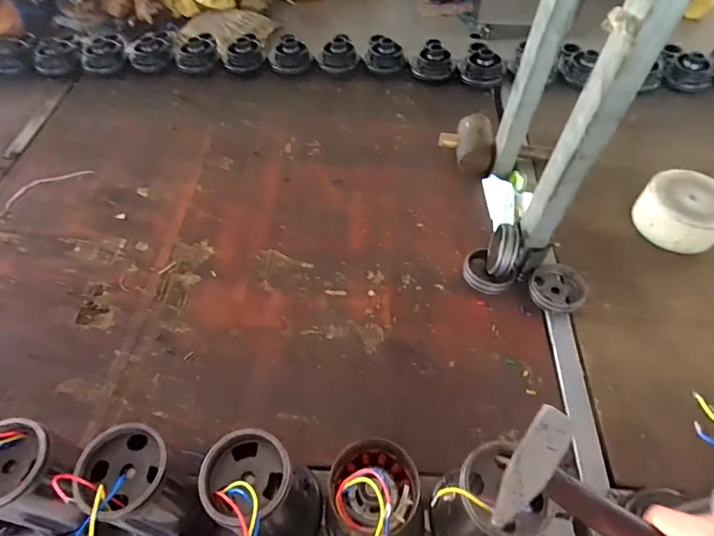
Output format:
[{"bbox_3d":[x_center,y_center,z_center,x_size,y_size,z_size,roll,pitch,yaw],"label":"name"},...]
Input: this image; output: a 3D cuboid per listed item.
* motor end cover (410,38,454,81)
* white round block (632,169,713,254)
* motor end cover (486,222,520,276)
[{"bbox_3d":[0.200,-0.543,1.168,0.115,0.066,0.102,5,53,5],"label":"motor end cover"},{"bbox_3d":[0.605,-0.100,0.830,0.139,0.093,0.147,-1,53,1],"label":"white round block"},{"bbox_3d":[0.248,-0.025,0.755,0.046,0.096,0.088,17,56,13],"label":"motor end cover"}]

